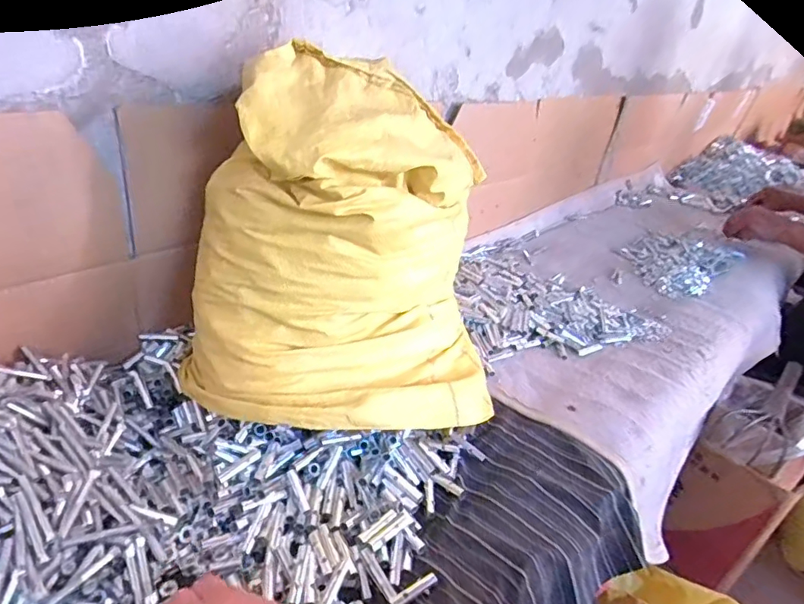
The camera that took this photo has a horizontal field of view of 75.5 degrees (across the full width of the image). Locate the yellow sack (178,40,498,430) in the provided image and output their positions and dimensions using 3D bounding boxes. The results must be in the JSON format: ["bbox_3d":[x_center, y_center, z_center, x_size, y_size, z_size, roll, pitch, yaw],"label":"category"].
[{"bbox_3d":[-0.046,-0.061,0.547,0.328,0.319,0.241,1,30,-13],"label":"yellow sack"}]

